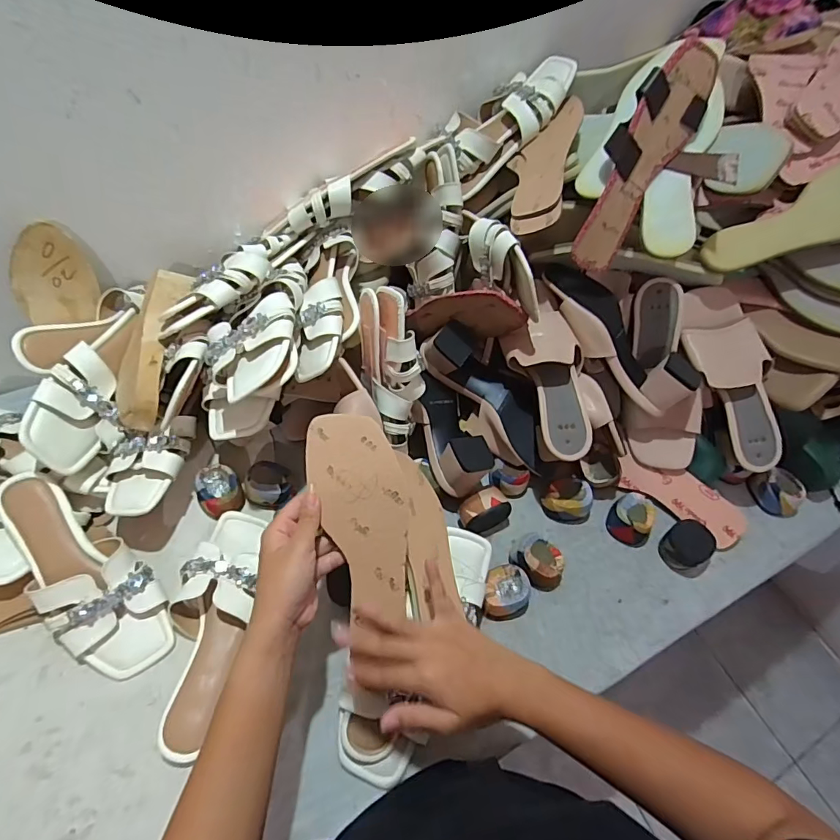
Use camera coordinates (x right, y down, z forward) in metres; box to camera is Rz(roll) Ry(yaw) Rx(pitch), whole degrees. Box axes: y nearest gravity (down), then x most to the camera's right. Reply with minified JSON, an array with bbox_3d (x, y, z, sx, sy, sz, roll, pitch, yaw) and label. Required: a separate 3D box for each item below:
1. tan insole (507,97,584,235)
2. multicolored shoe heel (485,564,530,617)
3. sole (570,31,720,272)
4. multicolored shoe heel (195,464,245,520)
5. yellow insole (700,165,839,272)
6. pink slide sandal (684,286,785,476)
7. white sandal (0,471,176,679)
[{"bbox_3d":[0.150,-0.319,0.585,0.083,0.015,0.233,-1,59,36],"label":"tan insole"},{"bbox_3d":[0.100,0.200,0.542,0.050,0.035,0.059,15,56,6],"label":"multicolored shoe heel"},{"bbox_3d":[0.238,-0.281,0.510,0.081,0.228,0.020,19,20,-30],"label":"sole"},{"bbox_3d":[-0.249,0.089,0.580,0.052,0.039,0.058,-24,61,-20],"label":"multicolored shoe heel"},{"bbox_3d":[0.461,-0.239,0.565,0.235,0.028,0.079,-26,84,8],"label":"yellow insole"},{"bbox_3d":[0.400,-0.054,0.592,0.074,0.043,0.236,-20,90,-18],"label":"pink slide sandal"},{"bbox_3d":[-0.360,0.158,0.493,0.248,0.053,0.100,46,63,6],"label":"white sandal"}]

